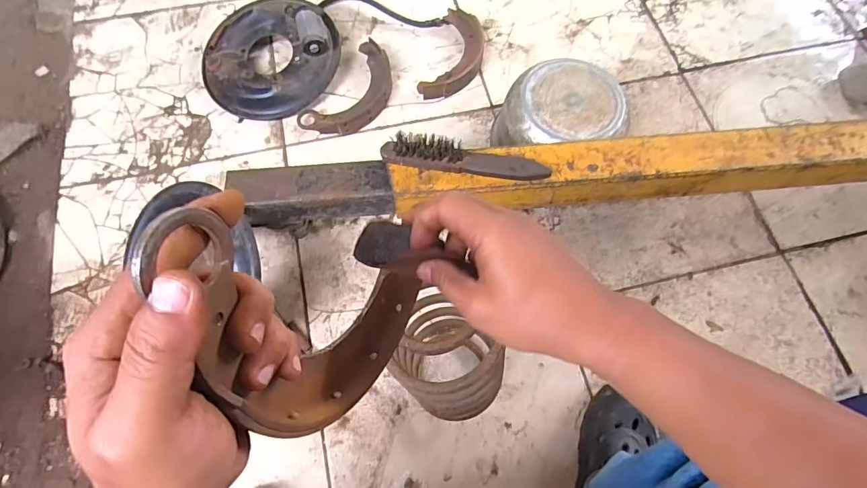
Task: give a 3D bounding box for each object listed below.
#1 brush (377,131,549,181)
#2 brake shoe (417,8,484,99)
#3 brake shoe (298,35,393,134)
[{"bbox_3d":[0.045,-0.120,0.636,0.229,0.041,0.036,7,68,2],"label":"brush"},{"bbox_3d":[0.048,-0.376,0.920,0.098,0.035,0.219,18,70,6],"label":"brake shoe"},{"bbox_3d":[-0.153,-0.288,0.887,0.119,0.036,0.217,36,73,12],"label":"brake shoe"}]

